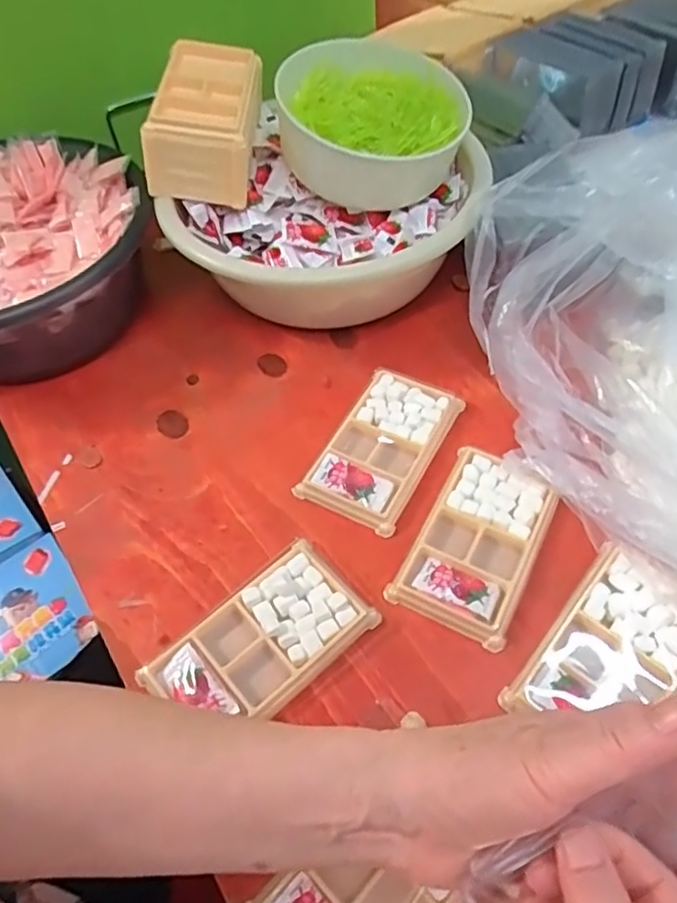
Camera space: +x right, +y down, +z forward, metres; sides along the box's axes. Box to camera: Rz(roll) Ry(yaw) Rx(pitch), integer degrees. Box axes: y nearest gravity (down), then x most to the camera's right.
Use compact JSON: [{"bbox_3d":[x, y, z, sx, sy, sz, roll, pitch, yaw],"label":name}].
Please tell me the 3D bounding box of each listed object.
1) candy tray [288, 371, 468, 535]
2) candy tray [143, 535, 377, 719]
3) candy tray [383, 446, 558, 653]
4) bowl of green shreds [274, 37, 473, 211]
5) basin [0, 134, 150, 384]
[{"bbox_3d":[0.035,-0.006,0.484,0.073,0.013,0.133,23,60,19],"label":"candy tray"},{"bbox_3d":[-0.048,0.122,0.401,0.129,0.016,0.075,-37,60,-20],"label":"candy tray"},{"bbox_3d":[0.096,0.060,0.433,0.074,0.012,0.127,23,60,19],"label":"candy tray"},{"bbox_3d":[0.027,-0.288,0.553,0.152,0.082,0.160,-2,55,3],"label":"bowl of green shreds"},{"bbox_3d":[-0.289,-0.158,0.561,0.250,0.113,0.236,-2,55,3],"label":"basin"}]

